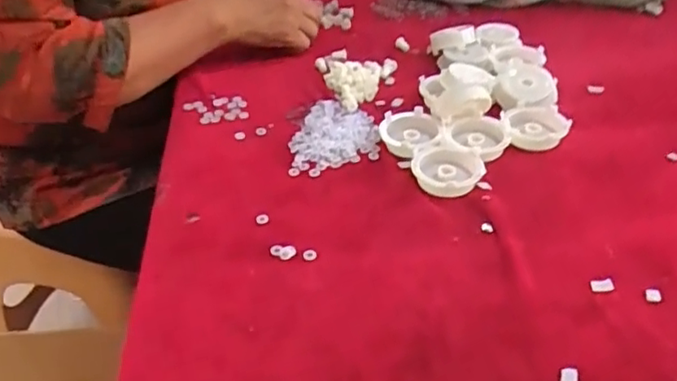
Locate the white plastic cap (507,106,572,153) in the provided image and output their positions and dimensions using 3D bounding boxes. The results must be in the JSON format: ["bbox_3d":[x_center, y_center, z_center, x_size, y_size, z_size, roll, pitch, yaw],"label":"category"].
[{"bbox_3d":[0.183,-0.058,0.563,0.053,0.011,0.064,2,38,8],"label":"white plastic cap"}]

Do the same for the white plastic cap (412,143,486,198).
[{"bbox_3d":[0.092,-0.018,0.517,0.056,0.014,0.054,-3,38,2],"label":"white plastic cap"}]

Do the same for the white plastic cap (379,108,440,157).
[{"bbox_3d":[0.067,-0.052,0.561,0.054,0.014,0.065,-9,38,-5],"label":"white plastic cap"}]

